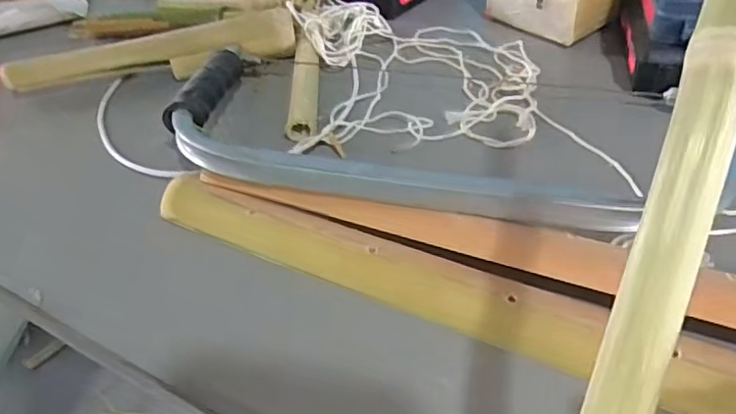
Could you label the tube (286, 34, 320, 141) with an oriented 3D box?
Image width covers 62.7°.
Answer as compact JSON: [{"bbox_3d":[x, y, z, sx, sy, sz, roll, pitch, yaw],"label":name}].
[{"bbox_3d":[-0.046,-0.089,0.442,0.019,0.015,0.111,-4,43,3],"label":"tube"}]

